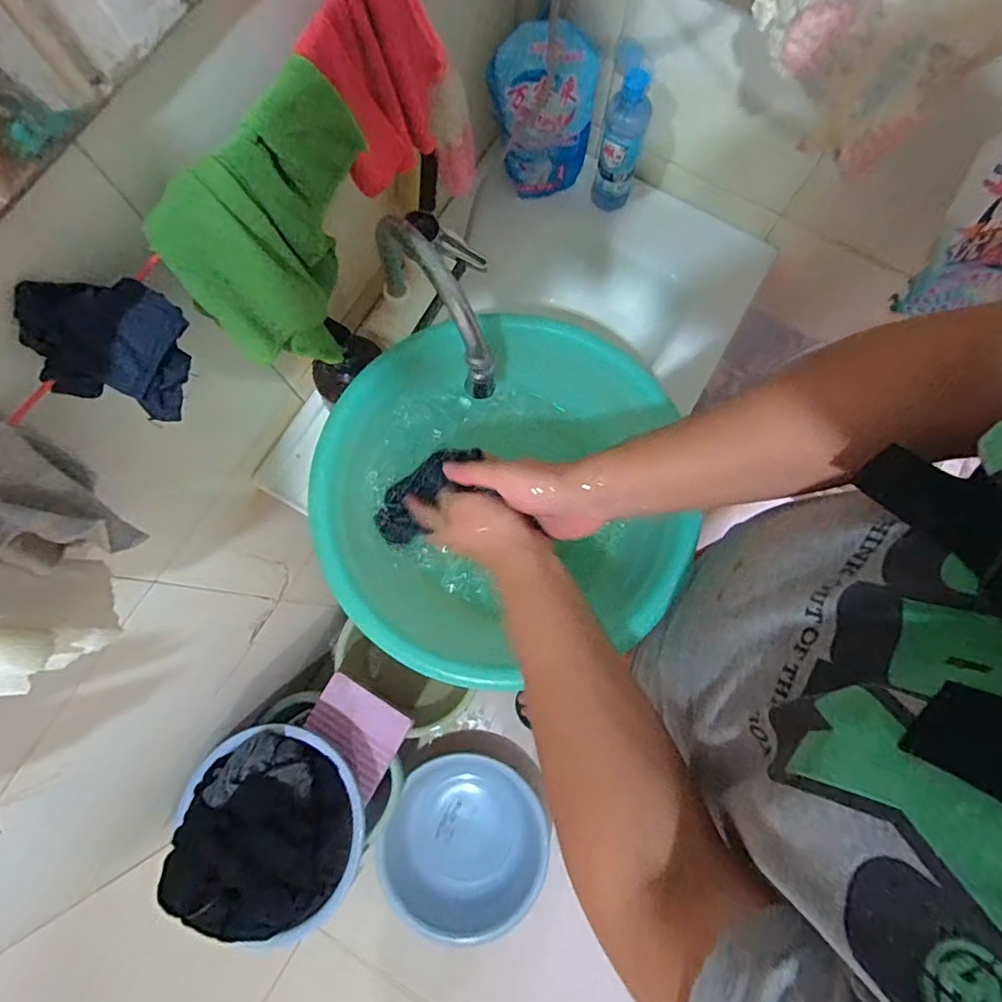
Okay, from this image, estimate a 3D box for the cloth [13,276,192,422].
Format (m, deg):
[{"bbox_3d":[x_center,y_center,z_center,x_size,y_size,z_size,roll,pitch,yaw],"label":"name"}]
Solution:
[{"bbox_3d":[-0.238,-0.095,0.346,0.073,0.077,0.072,15,78,3],"label":"cloth"}]

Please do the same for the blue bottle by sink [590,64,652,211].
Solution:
[{"bbox_3d":[0.144,-0.426,0.656,0.047,0.148,0.049,17,79,3],"label":"blue bottle by sink"}]

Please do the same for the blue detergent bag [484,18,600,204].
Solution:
[{"bbox_3d":[0.050,-0.472,0.653,0.118,0.176,0.060,-7,63,1],"label":"blue detergent bag"}]

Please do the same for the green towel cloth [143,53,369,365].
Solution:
[{"bbox_3d":[-0.152,-0.191,0.407,0.034,0.162,0.168,25,76,23],"label":"green towel cloth"}]

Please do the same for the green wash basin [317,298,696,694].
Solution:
[{"bbox_3d":[-0.006,-0.006,0.562,0.336,0.131,0.344,0,78,0],"label":"green wash basin"}]

